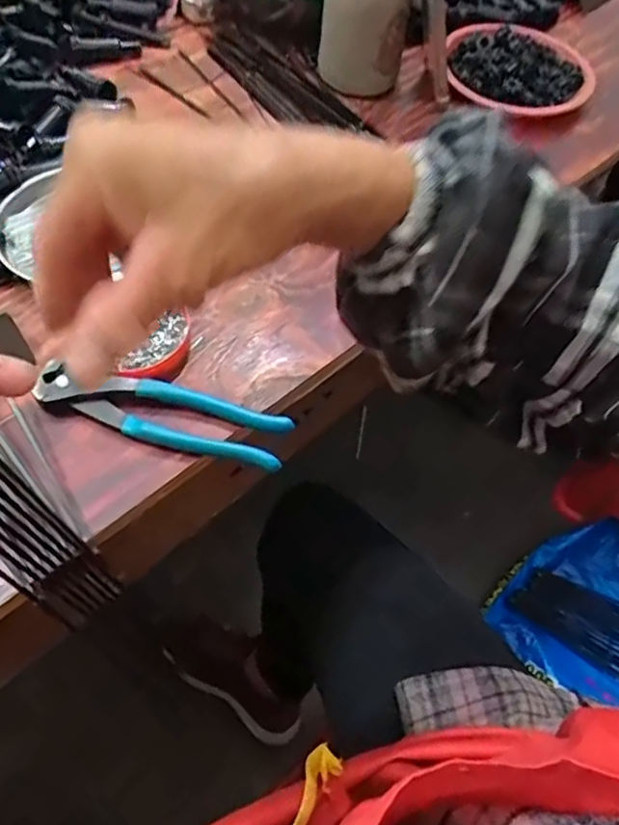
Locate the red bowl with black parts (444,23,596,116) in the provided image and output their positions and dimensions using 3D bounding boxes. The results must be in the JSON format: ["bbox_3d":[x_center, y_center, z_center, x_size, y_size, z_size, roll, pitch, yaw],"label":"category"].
[{"bbox_3d":[0.212,-0.344,0.650,0.159,0.046,0.143,-11,59,-9],"label":"red bowl with black parts"}]

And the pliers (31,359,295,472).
[{"bbox_3d":[-0.095,0.000,0.403,0.163,0.015,0.037,14,58,7],"label":"pliers"}]

